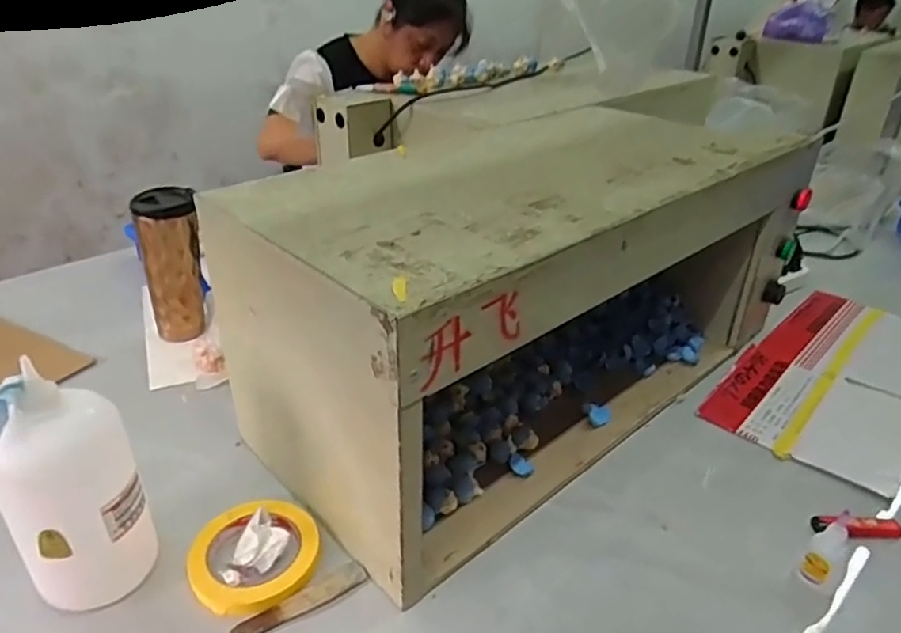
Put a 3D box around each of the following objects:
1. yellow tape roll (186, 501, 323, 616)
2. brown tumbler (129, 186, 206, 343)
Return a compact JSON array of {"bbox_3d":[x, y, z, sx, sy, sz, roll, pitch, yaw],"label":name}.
[{"bbox_3d":[-0.171,0.207,0.556,0.108,0.011,0.102,1,31,-1],"label":"yellow tape roll"},{"bbox_3d":[-0.357,-0.062,0.824,0.076,0.185,0.079,-10,34,-17],"label":"brown tumbler"}]

